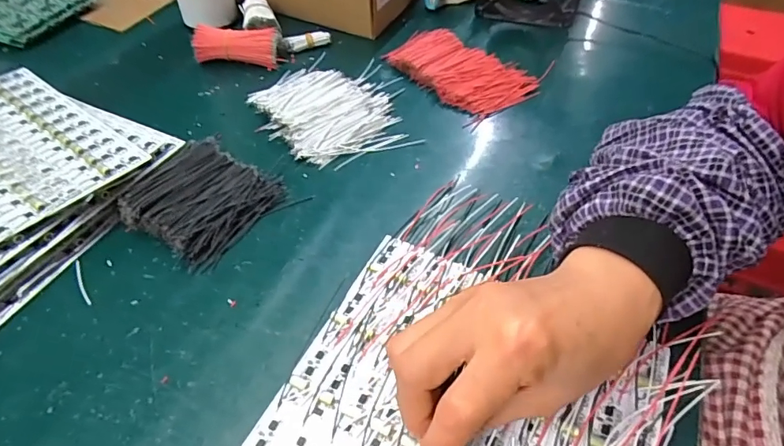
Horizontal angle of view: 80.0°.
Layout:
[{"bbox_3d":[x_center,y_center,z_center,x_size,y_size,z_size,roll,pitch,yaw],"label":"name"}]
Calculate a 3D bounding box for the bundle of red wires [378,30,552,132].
[{"bbox_3d":[0.074,-0.166,0.496,0.117,0.017,0.152,-31,55,-27],"label":"bundle of red wires"}]

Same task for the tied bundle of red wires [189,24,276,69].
[{"bbox_3d":[-0.166,-0.186,0.496,0.085,0.033,0.033,-2,47,-3],"label":"tied bundle of red wires"}]

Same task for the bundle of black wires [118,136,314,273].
[{"bbox_3d":[-0.145,-0.020,0.361,0.108,0.022,0.096,24,51,20],"label":"bundle of black wires"}]

